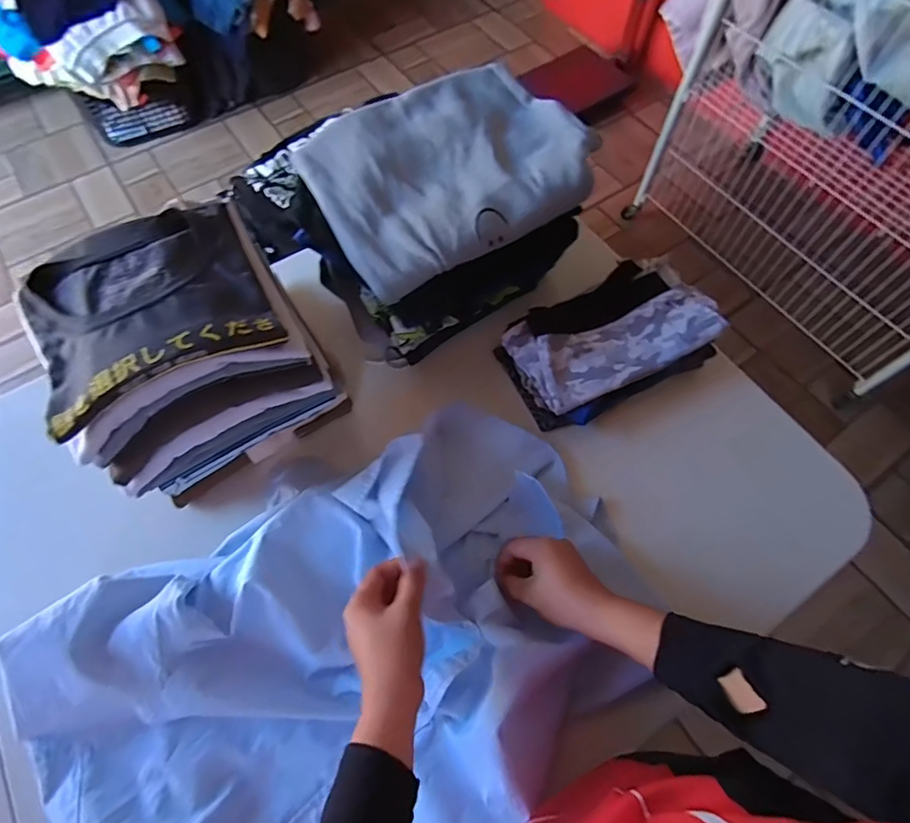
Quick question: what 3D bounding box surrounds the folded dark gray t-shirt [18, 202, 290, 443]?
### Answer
[{"bbox_3d":[-0.285,-0.104,0.462,0.198,0.039,0.198,-27,67,-13],"label":"folded dark gray t-shirt"}]

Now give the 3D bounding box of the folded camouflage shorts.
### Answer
[{"bbox_3d":[0.194,-0.094,0.611,0.234,0.045,0.124,-23,66,-12],"label":"folded camouflage shorts"}]

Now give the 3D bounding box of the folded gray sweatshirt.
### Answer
[{"bbox_3d":[-0.008,-0.269,0.559,0.286,0.040,0.228,-28,68,-14],"label":"folded gray sweatshirt"}]

